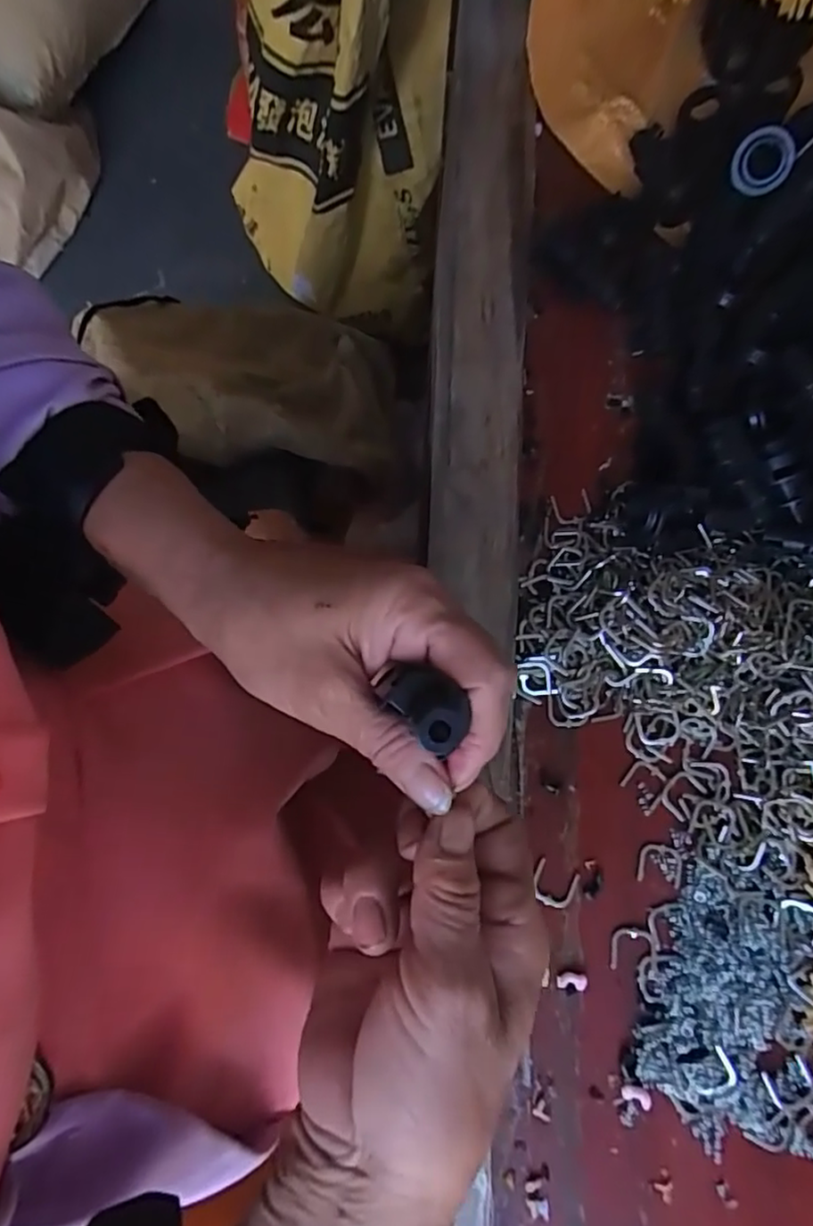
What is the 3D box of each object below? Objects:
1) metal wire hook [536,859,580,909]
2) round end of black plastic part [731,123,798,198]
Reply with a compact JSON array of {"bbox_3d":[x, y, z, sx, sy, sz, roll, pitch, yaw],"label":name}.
[{"bbox_3d":[0.064,0.117,0.271,0.019,0.004,0.017,23,79,5],"label":"metal wire hook"},{"bbox_3d":[0.169,-0.214,0.299,0.027,0.005,0.027,5,122,7],"label":"round end of black plastic part"}]

